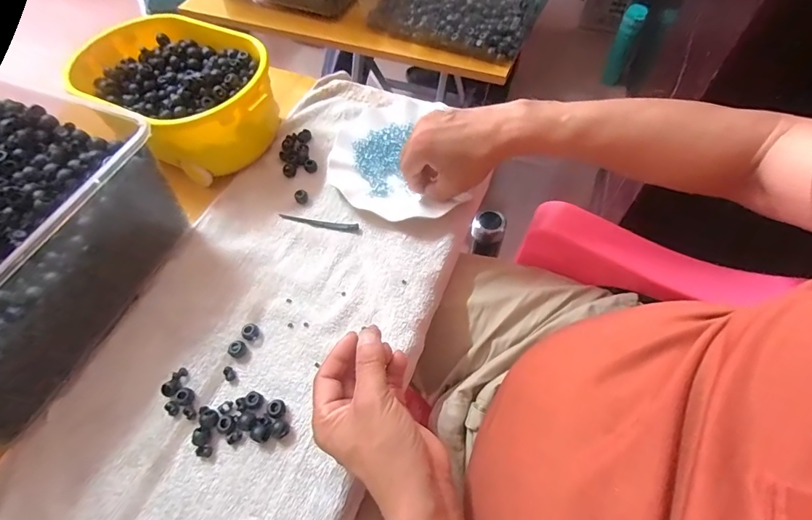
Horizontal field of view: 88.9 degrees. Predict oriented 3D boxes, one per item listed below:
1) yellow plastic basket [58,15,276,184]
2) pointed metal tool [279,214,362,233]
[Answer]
[{"bbox_3d":[-0.260,-0.199,0.512,0.232,0.104,0.154,36,67,22],"label":"yellow plastic basket"},{"bbox_3d":[-0.098,-0.041,0.466,0.091,0.007,0.010,8,60,8],"label":"pointed metal tool"}]

